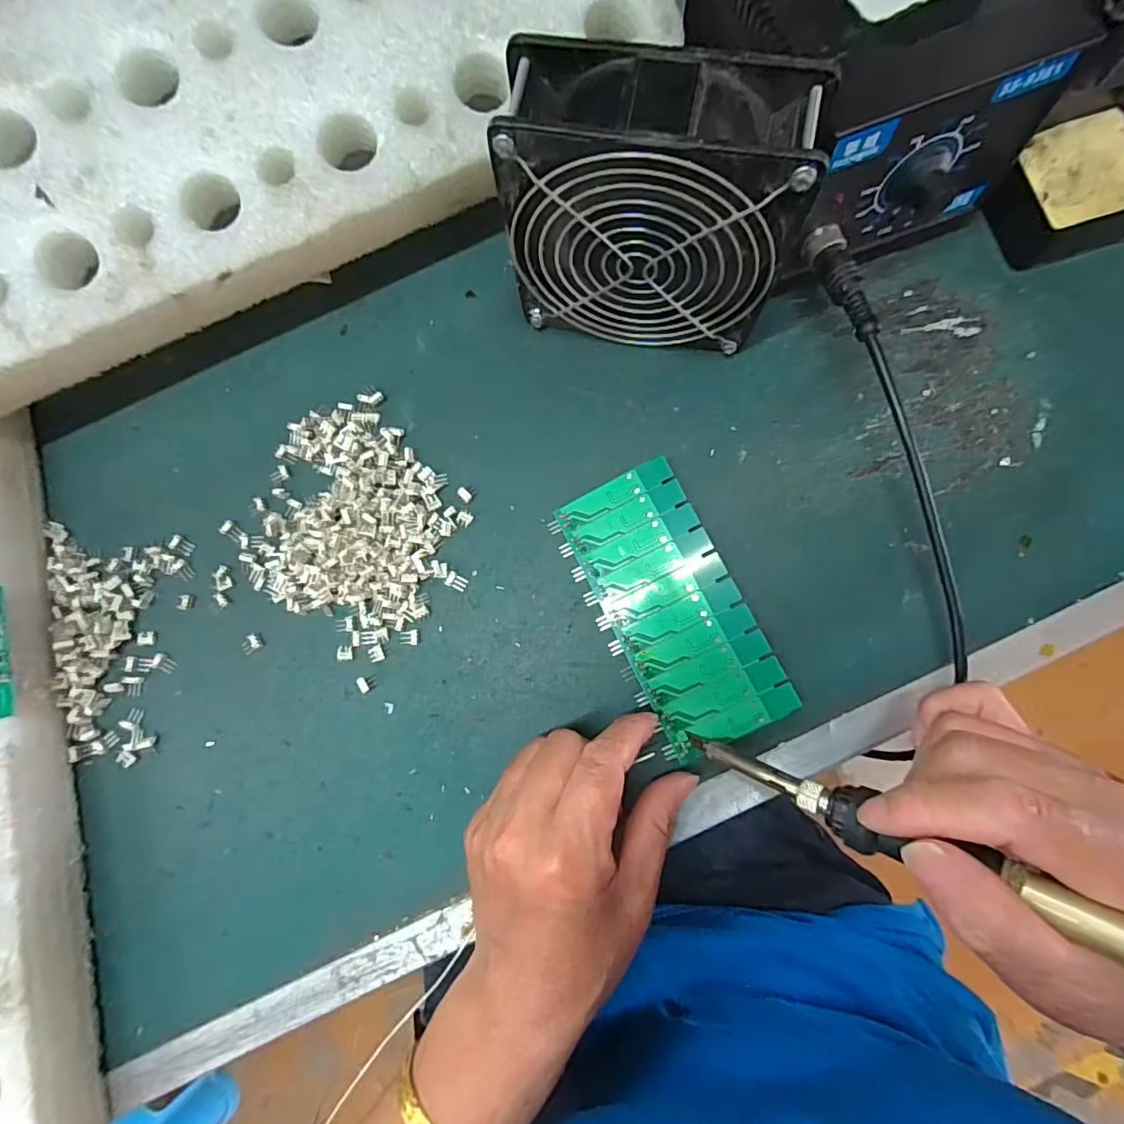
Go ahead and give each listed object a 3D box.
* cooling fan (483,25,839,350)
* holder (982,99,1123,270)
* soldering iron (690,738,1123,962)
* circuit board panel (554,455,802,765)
[{"bbox_3d":[0.038,-0.148,0.244,0.117,0.120,0.044,9,81,5],"label":"cooling fan"},{"bbox_3d":[0.268,-0.196,0.283,0.075,0.024,0.063,-14,80,1],"label":"holder"},{"bbox_3d":[0.136,0.101,0.178,0.209,0.019,0.018,13,80,43],"label":"soldering iron"},{"bbox_3d":[0.054,0.021,0.268,0.061,0.009,0.136,-27,81,-1],"label":"circuit board panel"}]

